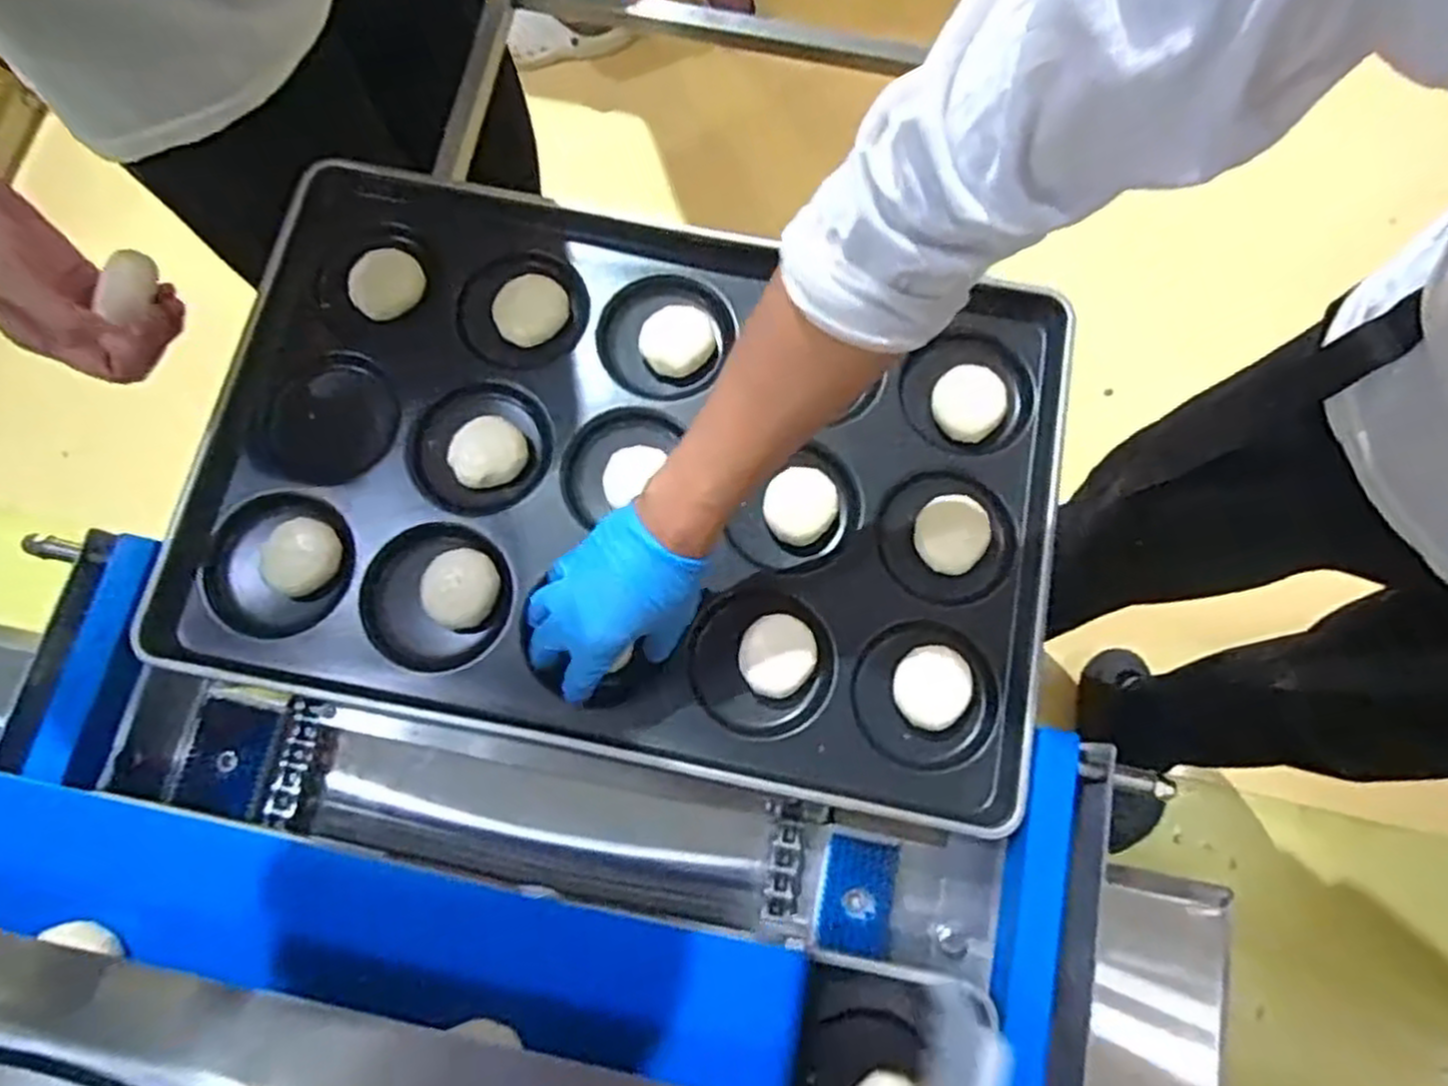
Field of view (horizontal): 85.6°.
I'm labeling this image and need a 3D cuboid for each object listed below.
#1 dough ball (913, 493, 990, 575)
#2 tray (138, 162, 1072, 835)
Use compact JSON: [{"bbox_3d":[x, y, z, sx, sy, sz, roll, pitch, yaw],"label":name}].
[{"bbox_3d":[0.166,-0.008,0.570,0.052,0.013,0.055,0,76,-1],"label":"dough ball"},{"bbox_3d":[-0.070,-0.050,0.575,0.614,0.036,0.398,11,76,2],"label":"tray"}]

